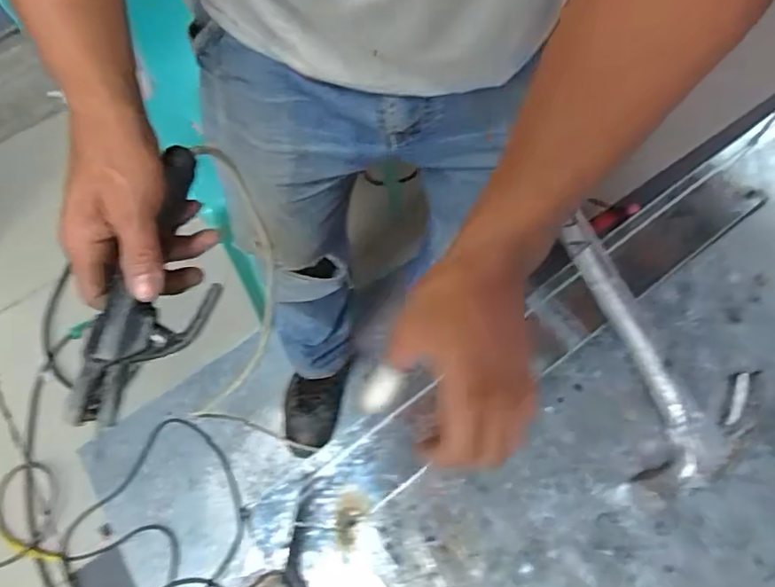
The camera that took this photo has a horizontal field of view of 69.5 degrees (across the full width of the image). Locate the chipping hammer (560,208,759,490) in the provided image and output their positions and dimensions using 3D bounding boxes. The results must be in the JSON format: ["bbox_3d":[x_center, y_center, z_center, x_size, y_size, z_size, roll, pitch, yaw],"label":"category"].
[{"bbox_3d":[0.208,0.034,0.447,0.113,0.033,0.220,-28,85,-9],"label":"chipping hammer"}]

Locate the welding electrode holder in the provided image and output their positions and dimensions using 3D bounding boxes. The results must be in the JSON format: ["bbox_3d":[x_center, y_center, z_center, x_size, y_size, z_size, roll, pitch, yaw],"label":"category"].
[{"bbox_3d":[-0.154,-0.009,0.388,0.060,0.033,0.204,7,66,6],"label":"welding electrode holder"}]

